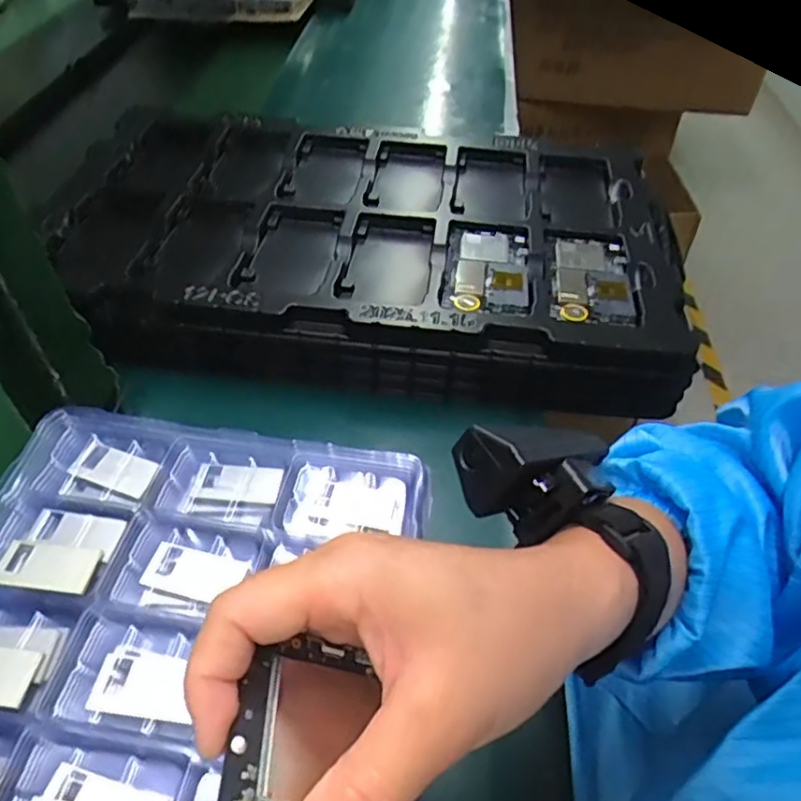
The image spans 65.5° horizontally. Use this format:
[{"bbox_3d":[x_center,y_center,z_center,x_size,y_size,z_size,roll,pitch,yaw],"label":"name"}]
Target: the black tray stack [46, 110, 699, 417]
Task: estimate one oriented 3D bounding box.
[{"bbox_3d":[-0.035,-0.150,0.588,0.539,0.090,0.328,4,48,5],"label":"black tray stack"}]

